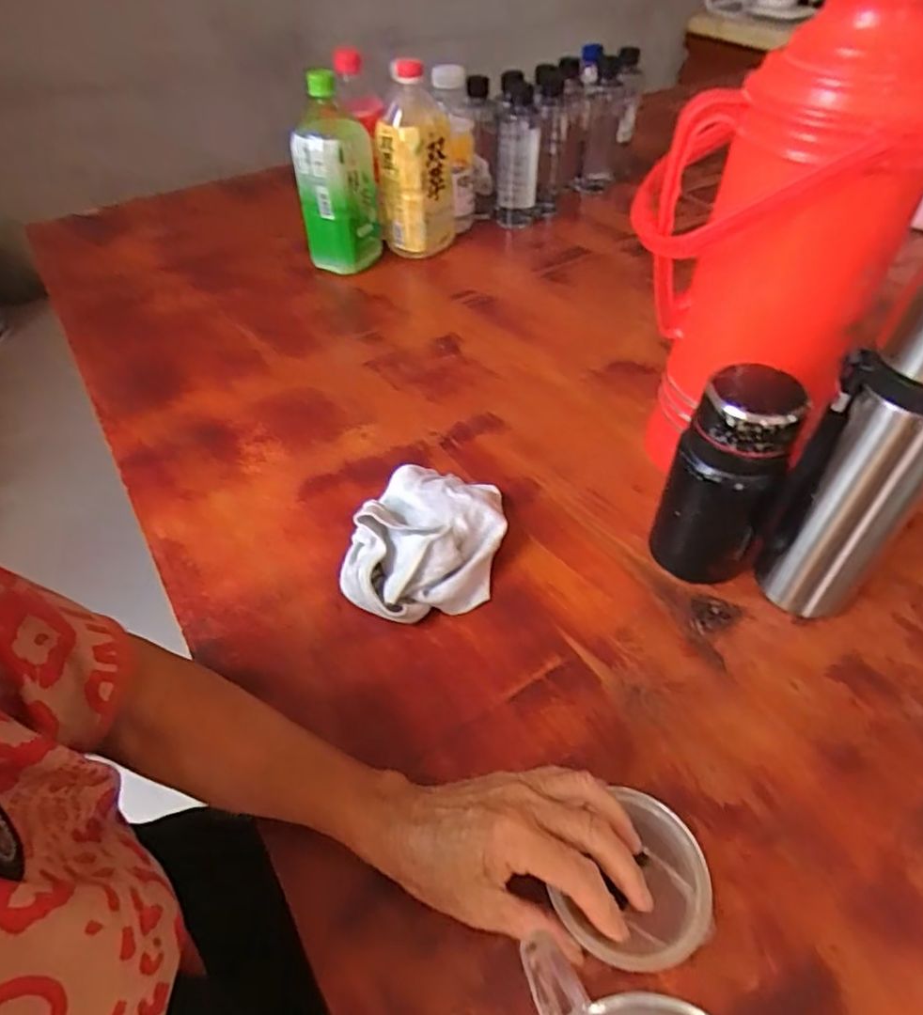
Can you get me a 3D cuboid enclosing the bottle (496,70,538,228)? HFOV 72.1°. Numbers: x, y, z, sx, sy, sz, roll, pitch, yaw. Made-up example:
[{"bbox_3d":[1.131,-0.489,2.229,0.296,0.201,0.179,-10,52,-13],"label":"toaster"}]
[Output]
[{"bbox_3d":[0.082,-0.508,0.913,0.057,0.182,0.059,1,46,3],"label":"bottle"}]

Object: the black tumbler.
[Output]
[{"bbox_3d":[0.186,-0.017,0.451,0.071,0.159,0.056,20,50,20],"label":"black tumbler"}]

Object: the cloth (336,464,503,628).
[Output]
[{"bbox_3d":[-0.026,0.022,0.491,0.110,0.051,0.142,14,48,14],"label":"cloth"}]

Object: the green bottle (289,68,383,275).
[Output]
[{"bbox_3d":[-0.157,-0.409,0.802,0.099,0.210,0.081,-9,47,-8],"label":"green bottle"}]

